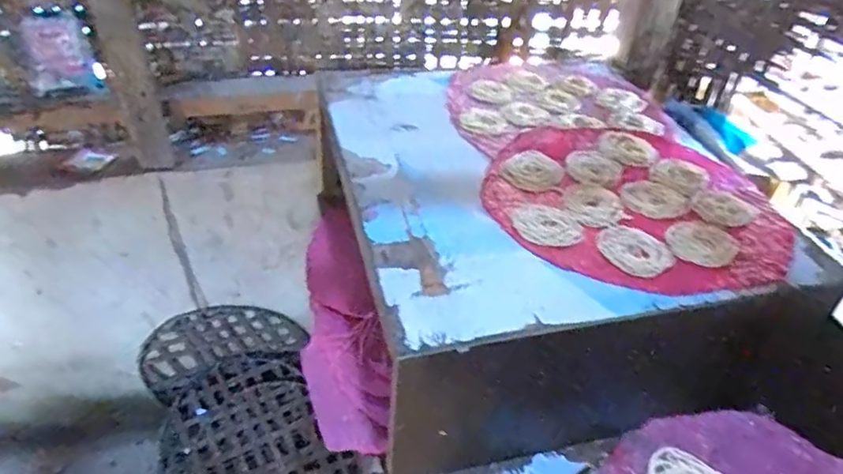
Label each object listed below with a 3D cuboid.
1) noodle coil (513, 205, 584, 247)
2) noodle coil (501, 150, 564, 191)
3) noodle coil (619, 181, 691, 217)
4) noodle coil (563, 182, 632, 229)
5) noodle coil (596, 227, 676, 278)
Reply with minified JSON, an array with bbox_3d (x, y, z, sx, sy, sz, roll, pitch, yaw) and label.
[{"bbox_3d":[0.145,-0.014,0.671,0.067,0.006,0.075,-18,44,-26],"label":"noodle coil"},{"bbox_3d":[0.149,-0.088,0.766,0.070,0.008,0.095,34,47,31],"label":"noodle coil"},{"bbox_3d":[0.294,-0.049,0.730,0.082,0.007,0.071,-7,40,-14],"label":"noodle coil"},{"bbox_3d":[0.212,-0.039,0.711,0.072,0.009,0.096,-2,40,-9],"label":"noodle coil"},{"bbox_3d":[0.240,0.014,0.647,0.079,0.006,0.069,34,47,31],"label":"noodle coil"}]

